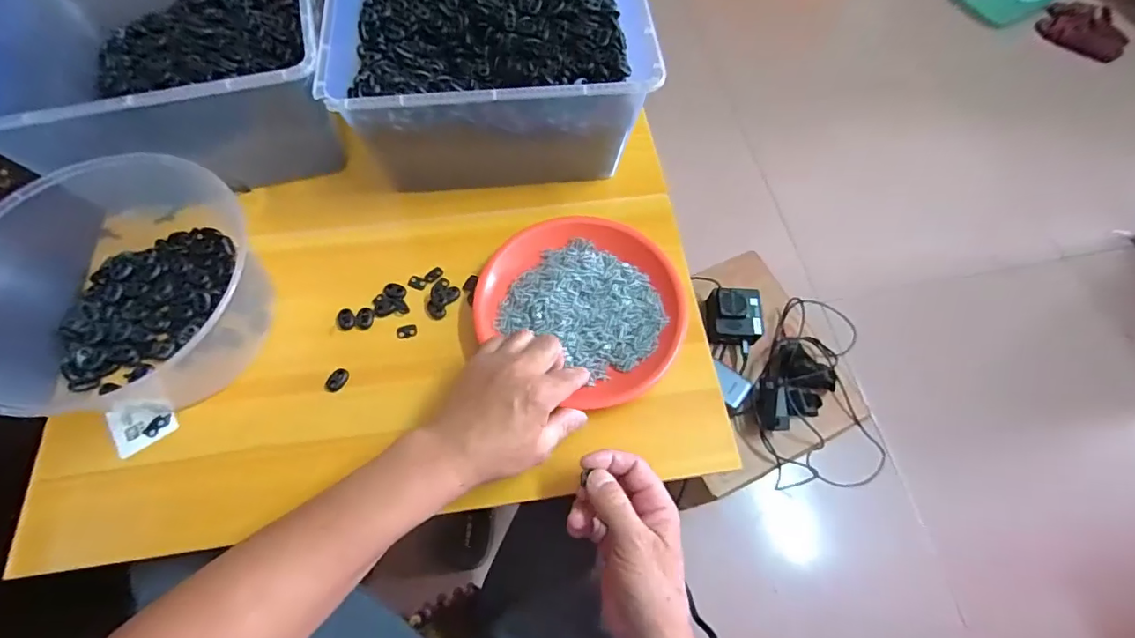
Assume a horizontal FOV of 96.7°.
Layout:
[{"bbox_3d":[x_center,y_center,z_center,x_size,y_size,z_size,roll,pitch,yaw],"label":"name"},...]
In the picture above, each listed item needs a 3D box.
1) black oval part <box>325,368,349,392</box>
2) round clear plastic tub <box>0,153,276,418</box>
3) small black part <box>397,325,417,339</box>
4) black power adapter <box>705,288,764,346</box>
[{"bbox_3d":[-0.211,0.055,0.460,0.014,0.009,0.022,30,69,13],"label":"black oval part"},{"bbox_3d":[-0.392,-0.023,0.445,0.202,0.108,0.229,9,65,4],"label":"round clear plastic tub"},{"bbox_3d":[-0.154,0.012,0.485,0.019,0.004,0.013,-10,65,-5],"label":"small black part"},{"bbox_3d":[0.255,-0.001,0.772,0.075,0.051,0.080,1,65,0],"label":"black power adapter"}]

